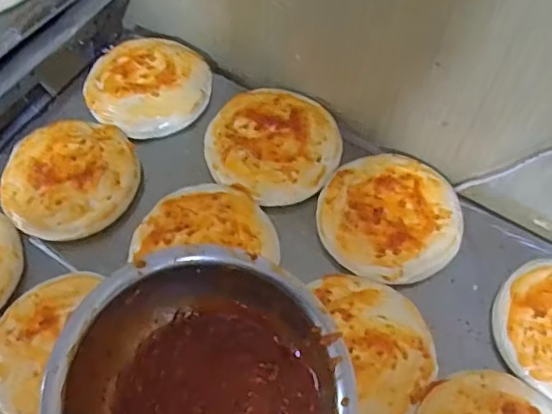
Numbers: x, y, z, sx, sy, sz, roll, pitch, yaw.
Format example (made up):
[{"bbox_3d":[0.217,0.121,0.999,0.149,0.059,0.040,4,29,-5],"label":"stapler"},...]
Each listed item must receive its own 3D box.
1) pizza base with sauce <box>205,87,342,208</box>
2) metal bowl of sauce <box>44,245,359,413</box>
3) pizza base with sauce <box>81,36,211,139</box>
[{"bbox_3d":[-0.003,-0.072,0.658,0.149,0.012,0.140,0,61,-1],"label":"pizza base with sauce"},{"bbox_3d":[-0.050,0.134,0.395,0.193,0.080,0.193,7,65,-16],"label":"metal bowl of sauce"},{"bbox_3d":[-0.156,-0.150,0.700,0.142,0.021,0.140,0,61,-1],"label":"pizza base with sauce"}]

